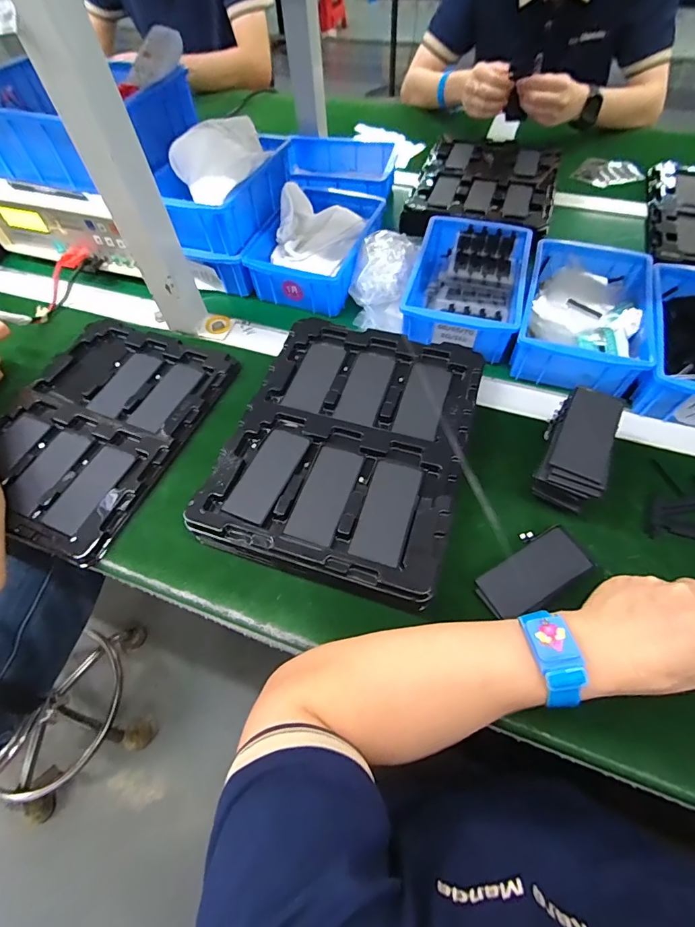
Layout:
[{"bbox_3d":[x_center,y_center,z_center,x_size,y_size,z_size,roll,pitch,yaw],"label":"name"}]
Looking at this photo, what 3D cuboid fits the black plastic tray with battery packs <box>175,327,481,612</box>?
[{"bbox_3d":[0.003,-0.022,0.421,0.223,0.037,0.282,14,60,11],"label":"black plastic tray with battery packs"}]

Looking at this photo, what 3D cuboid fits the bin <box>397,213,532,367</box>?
[{"bbox_3d":[0.153,-0.229,0.536,0.134,0.056,0.202,13,60,10],"label":"bin"}]

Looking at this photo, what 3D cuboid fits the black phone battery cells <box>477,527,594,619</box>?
[{"bbox_3d":[0.163,0.096,0.364,0.103,0.007,0.044,-27,61,-13],"label":"black phone battery cells"}]

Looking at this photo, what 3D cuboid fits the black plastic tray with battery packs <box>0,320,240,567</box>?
[{"bbox_3d":[-0.282,-0.048,0.470,0.215,0.017,0.275,19,61,14],"label":"black plastic tray with battery packs"}]

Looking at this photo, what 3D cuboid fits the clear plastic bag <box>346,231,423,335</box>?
[{"bbox_3d":[0.044,-0.235,0.543,0.073,0.072,0.136,13,60,10],"label":"clear plastic bag"}]

